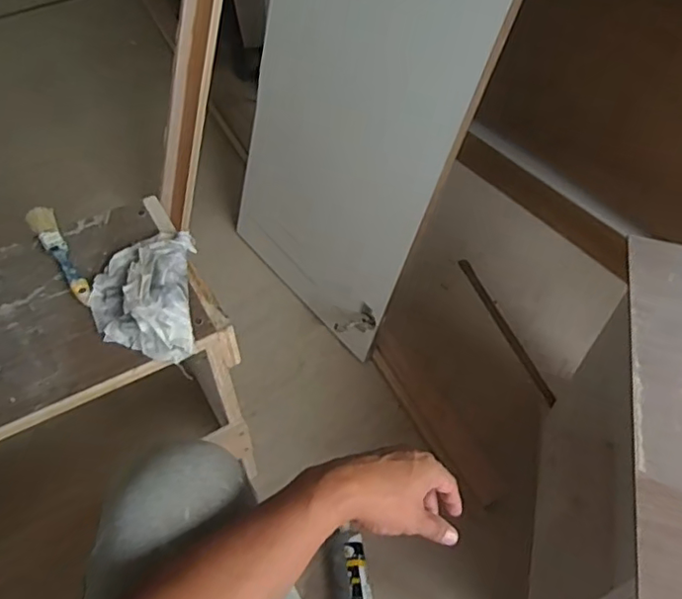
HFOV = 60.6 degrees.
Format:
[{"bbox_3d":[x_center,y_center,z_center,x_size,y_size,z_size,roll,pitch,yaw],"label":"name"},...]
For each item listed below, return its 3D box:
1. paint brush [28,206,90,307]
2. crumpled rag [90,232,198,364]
[{"bbox_3d":[-0.338,-0.055,0.706,0.031,0.013,0.175,-28,59,-23],"label":"paint brush"},{"bbox_3d":[-0.228,-0.013,0.670,0.111,0.031,0.174,-4,53,-7],"label":"crumpled rag"}]

